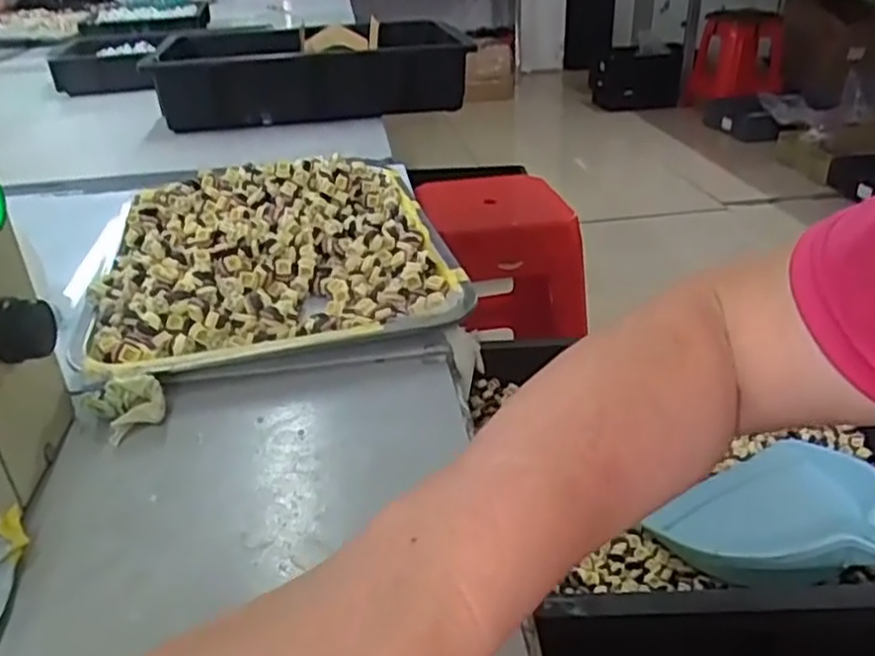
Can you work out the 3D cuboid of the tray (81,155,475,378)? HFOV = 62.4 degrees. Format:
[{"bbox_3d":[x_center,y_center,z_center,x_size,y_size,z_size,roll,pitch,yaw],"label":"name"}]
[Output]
[{"bbox_3d":[-0.126,-0.063,0.563,0.250,0.056,0.309,-9,30,-11],"label":"tray"}]

